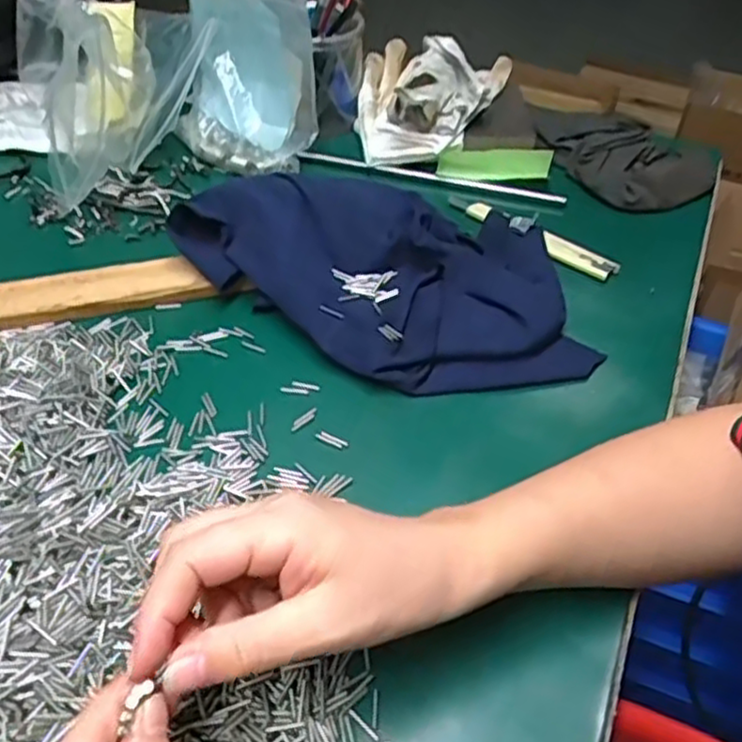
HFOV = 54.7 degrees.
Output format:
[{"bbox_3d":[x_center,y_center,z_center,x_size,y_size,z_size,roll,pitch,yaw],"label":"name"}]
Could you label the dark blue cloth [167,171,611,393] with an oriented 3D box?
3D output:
[{"bbox_3d":[0.033,-0.080,0.504,0.272,0.054,0.200,30,52,22],"label":"dark blue cloth"}]

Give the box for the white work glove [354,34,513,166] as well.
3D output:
[{"bbox_3d":[0.055,-0.252,0.650,0.132,0.068,0.163,10,47,5],"label":"white work glove"}]

